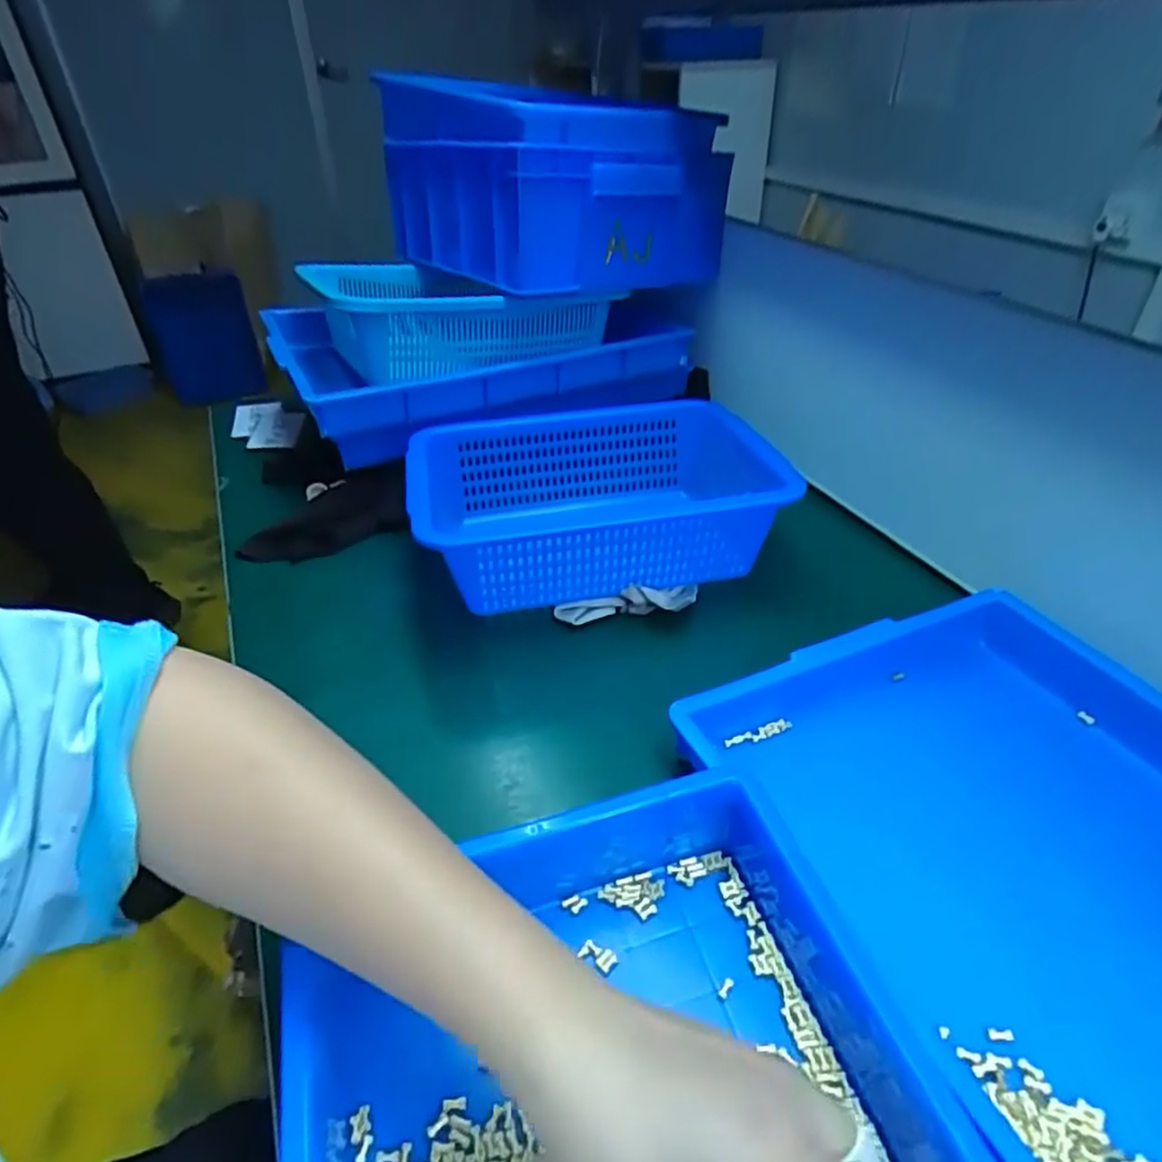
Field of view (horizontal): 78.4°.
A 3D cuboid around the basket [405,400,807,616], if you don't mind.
[{"bbox_3d":[0.016,-0.068,0.631,0.316,0.098,0.221,-7,37,-7],"label":"basket"}]

